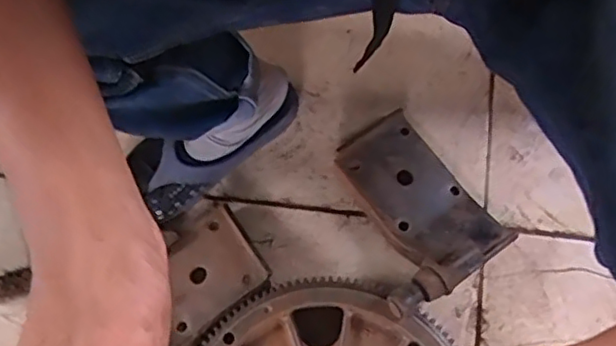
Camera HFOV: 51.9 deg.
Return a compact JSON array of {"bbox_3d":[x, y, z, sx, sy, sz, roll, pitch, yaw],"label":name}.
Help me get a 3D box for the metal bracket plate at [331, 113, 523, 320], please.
[{"bbox_3d":[0.106,0.040,0.712,0.163,0.068,0.201,-36,77,-7],"label":"metal bracket plate"}]

